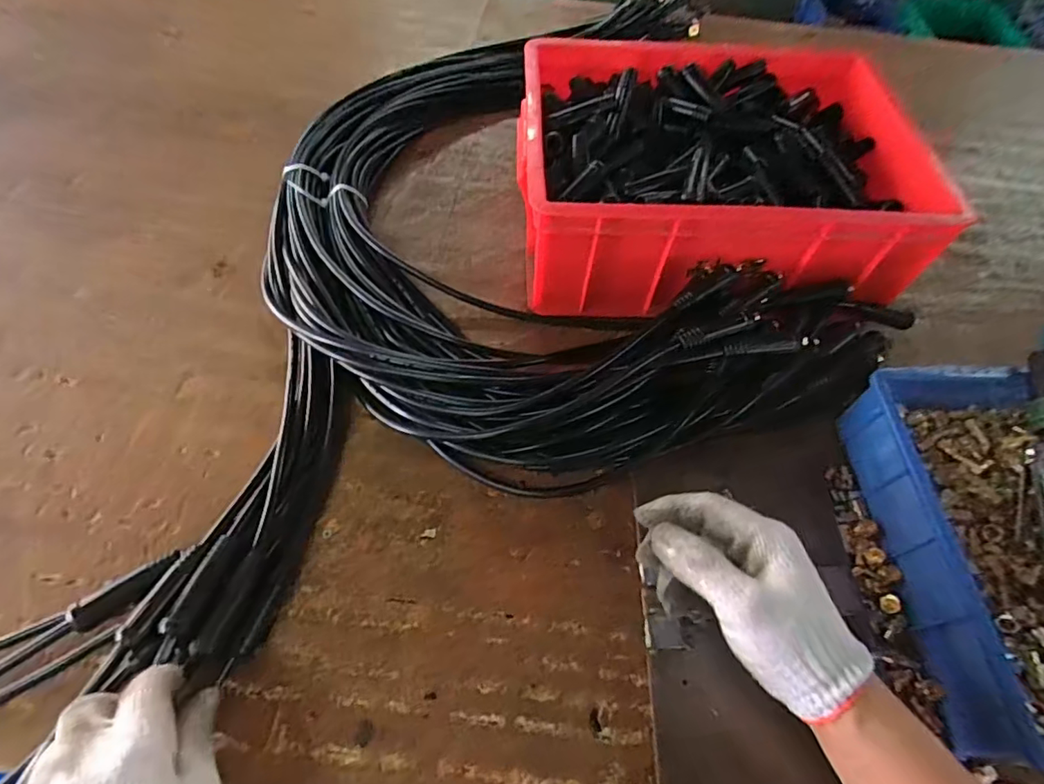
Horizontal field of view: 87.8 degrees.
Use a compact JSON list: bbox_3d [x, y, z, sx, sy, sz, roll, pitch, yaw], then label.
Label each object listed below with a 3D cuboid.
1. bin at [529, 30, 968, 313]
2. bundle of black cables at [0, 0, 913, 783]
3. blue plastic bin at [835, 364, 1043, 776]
[{"bbox_3d":[0.201,-0.236,0.617,0.404,0.153,0.289,1,58,-4],"label":"bin"},{"bbox_3d":[-0.089,-0.156,0.577,0.957,0.092,0.667,-25,63,-18],"label":"bundle of black cables"},{"bbox_3d":[0.397,0.121,0.423,0.215,0.086,0.295,-1,58,-4],"label":"blue plastic bin"}]

